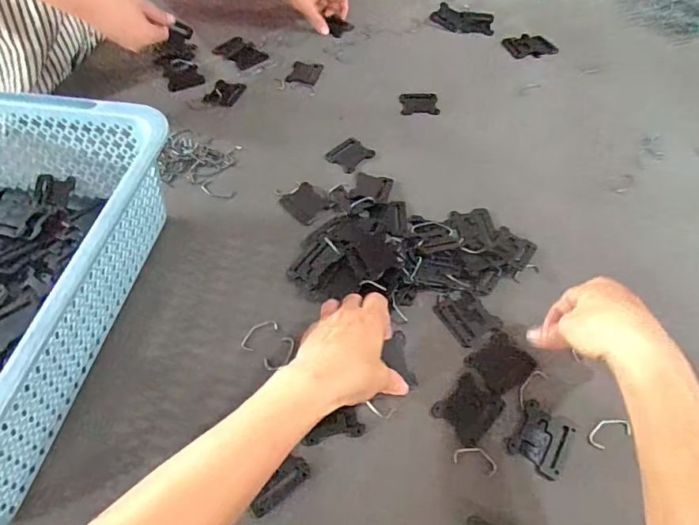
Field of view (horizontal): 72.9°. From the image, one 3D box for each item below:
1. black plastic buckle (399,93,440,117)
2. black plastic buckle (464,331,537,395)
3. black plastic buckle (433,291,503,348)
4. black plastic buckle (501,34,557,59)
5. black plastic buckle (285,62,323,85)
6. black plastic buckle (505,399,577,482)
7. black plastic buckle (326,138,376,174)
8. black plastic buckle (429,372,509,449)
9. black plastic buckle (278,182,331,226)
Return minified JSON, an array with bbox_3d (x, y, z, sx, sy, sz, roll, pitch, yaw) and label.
[{"bbox_3d":[0.095,-0.218,0.642,0.051,0.004,0.047,2,52,2],"label":"black plastic buckle"},{"bbox_3d":[0.136,0.089,0.422,0.048,0.004,0.044,-30,58,-21],"label":"black plastic buckle"},{"bbox_3d":[0.110,0.049,0.450,0.043,0.004,0.054,-26,57,-19],"label":"black plastic buckle"},{"bbox_3d":[0.274,-0.329,0.717,0.071,0.004,0.055,-14,54,-10],"label":"black plastic buckle"},{"bbox_3d":[-0.066,-0.280,0.695,0.046,0.004,0.053,11,53,9],"label":"black plastic buckle"},{"bbox_3d":[0.156,0.143,0.382,0.042,0.004,0.048,30,58,21],"label":"black plastic buckle"},{"bbox_3d":[0.000,-0.133,0.584,0.044,0.005,0.051,34,60,23],"label":"black plastic buckle"},{"bbox_3d":[0.101,0.123,0.398,0.051,0.004,0.043,-36,60,-24],"label":"black plastic buckle"},{"bbox_3d":[-0.049,-0.068,0.534,0.045,0.007,0.054,-36,60,-24],"label":"black plastic buckle"}]

